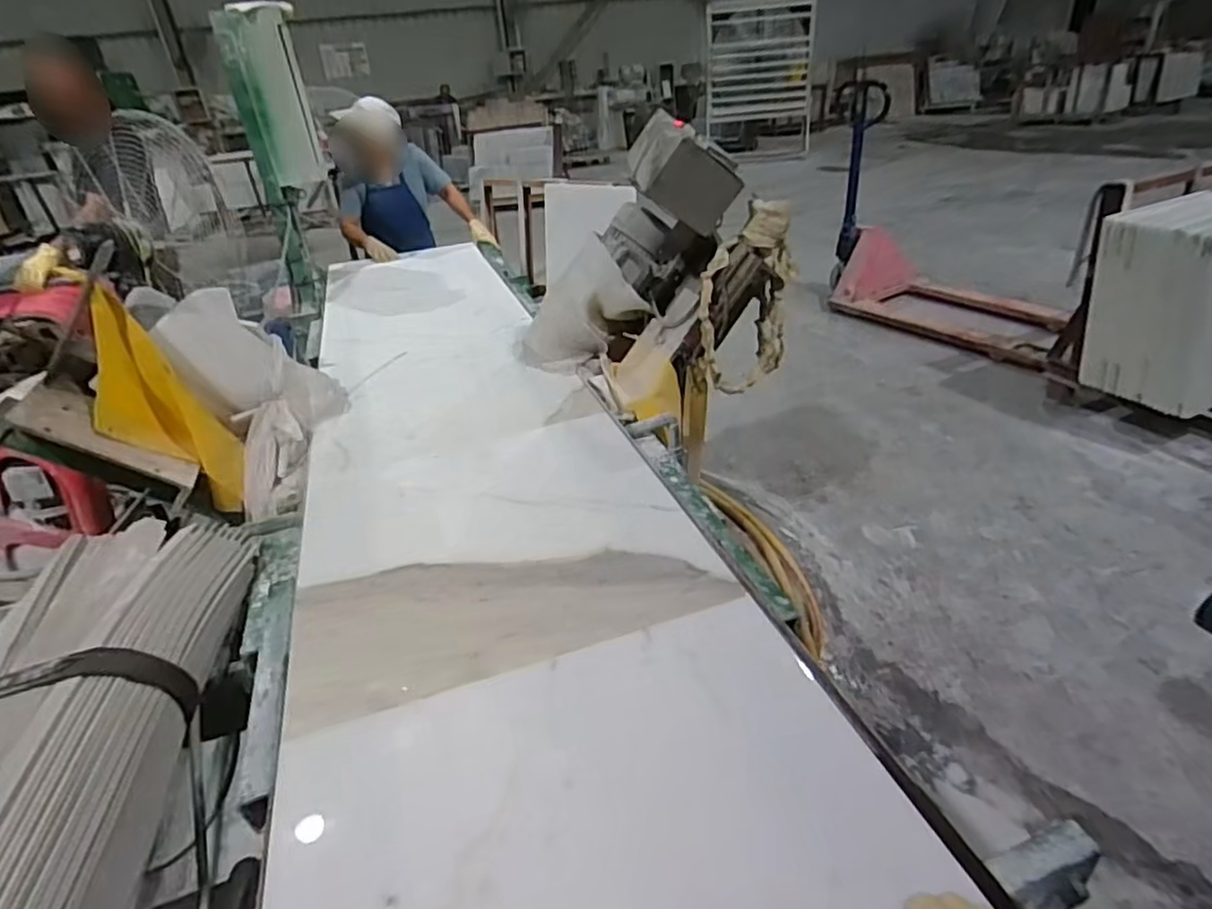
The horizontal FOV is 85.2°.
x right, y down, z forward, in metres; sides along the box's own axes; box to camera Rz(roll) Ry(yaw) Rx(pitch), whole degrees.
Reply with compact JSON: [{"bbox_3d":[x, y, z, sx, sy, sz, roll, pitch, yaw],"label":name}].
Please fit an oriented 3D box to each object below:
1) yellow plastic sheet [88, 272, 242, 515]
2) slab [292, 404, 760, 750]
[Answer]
[{"bbox_3d":[-0.873,-0.077,1.277,0.077,0.469,0.158,-14,25,32],"label":"yellow plastic sheet"},{"bbox_3d":[-0.179,0.120,1.059,0.594,0.030,0.574,-15,32,-15],"label":"slab"}]

